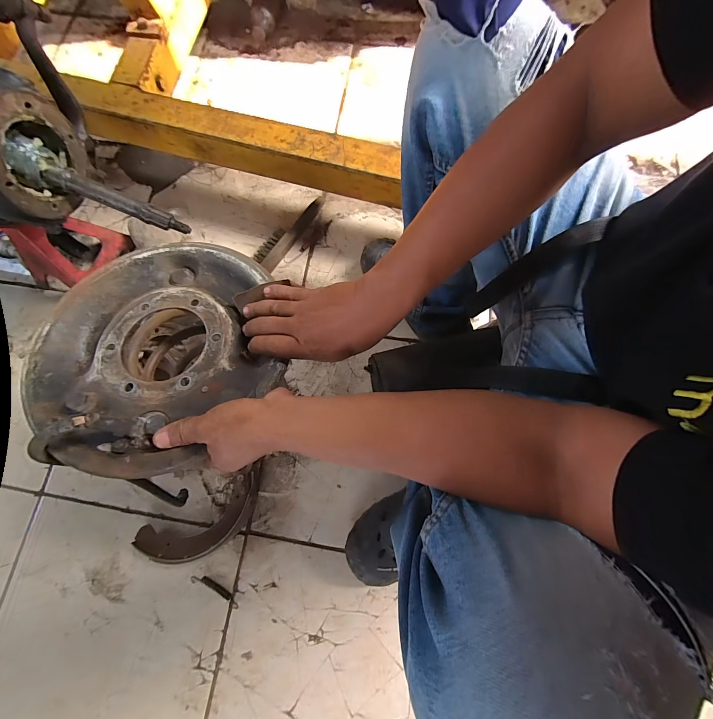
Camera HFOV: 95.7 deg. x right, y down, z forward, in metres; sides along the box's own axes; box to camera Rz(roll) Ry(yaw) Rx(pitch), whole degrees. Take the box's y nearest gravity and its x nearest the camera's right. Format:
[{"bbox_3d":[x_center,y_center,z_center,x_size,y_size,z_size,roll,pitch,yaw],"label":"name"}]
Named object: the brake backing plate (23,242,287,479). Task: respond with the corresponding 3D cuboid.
[{"bbox_3d":[-0.211,-0.017,0.337,0.240,0.084,0.261,0,75,1],"label":"brake backing plate"}]

